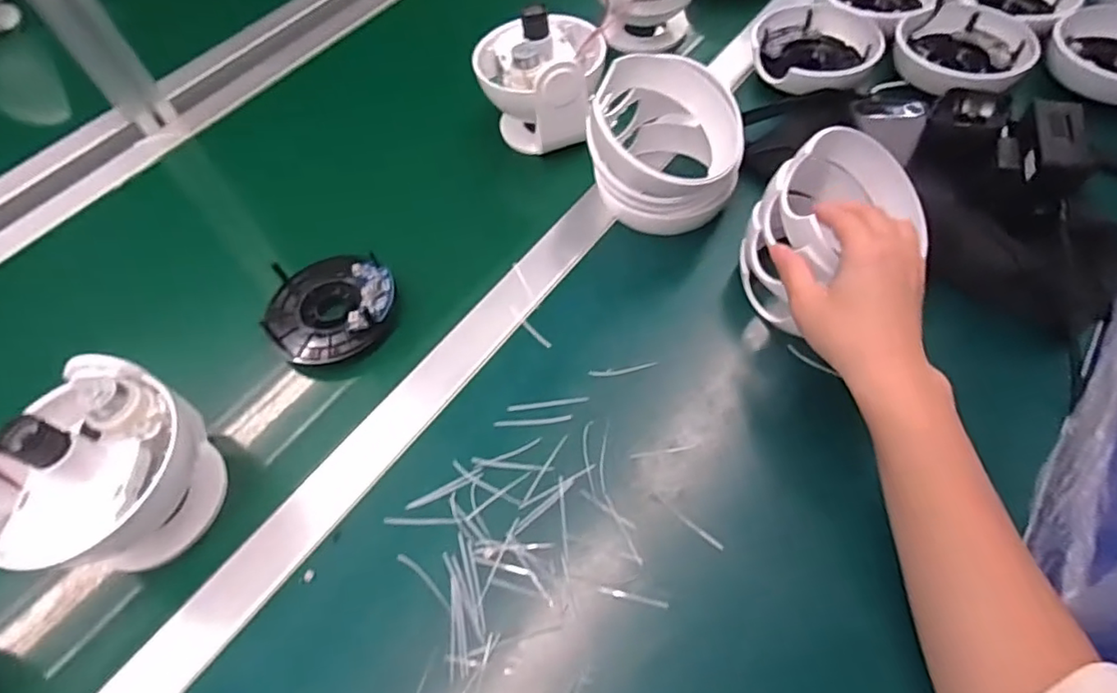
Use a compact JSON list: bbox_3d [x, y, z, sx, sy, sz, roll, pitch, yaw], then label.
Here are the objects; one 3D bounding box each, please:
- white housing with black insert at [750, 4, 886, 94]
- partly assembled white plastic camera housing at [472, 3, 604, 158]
[{"bbox_3d":[0.251,-0.286,0.571,0.113,0.032,0.104,-18,58,-7],"label":"white housing with black insert"},{"bbox_3d":[-0.015,-0.245,0.542,0.109,0.104,0.111,-6,57,-1],"label":"partly assembled white plastic camera housing"}]

